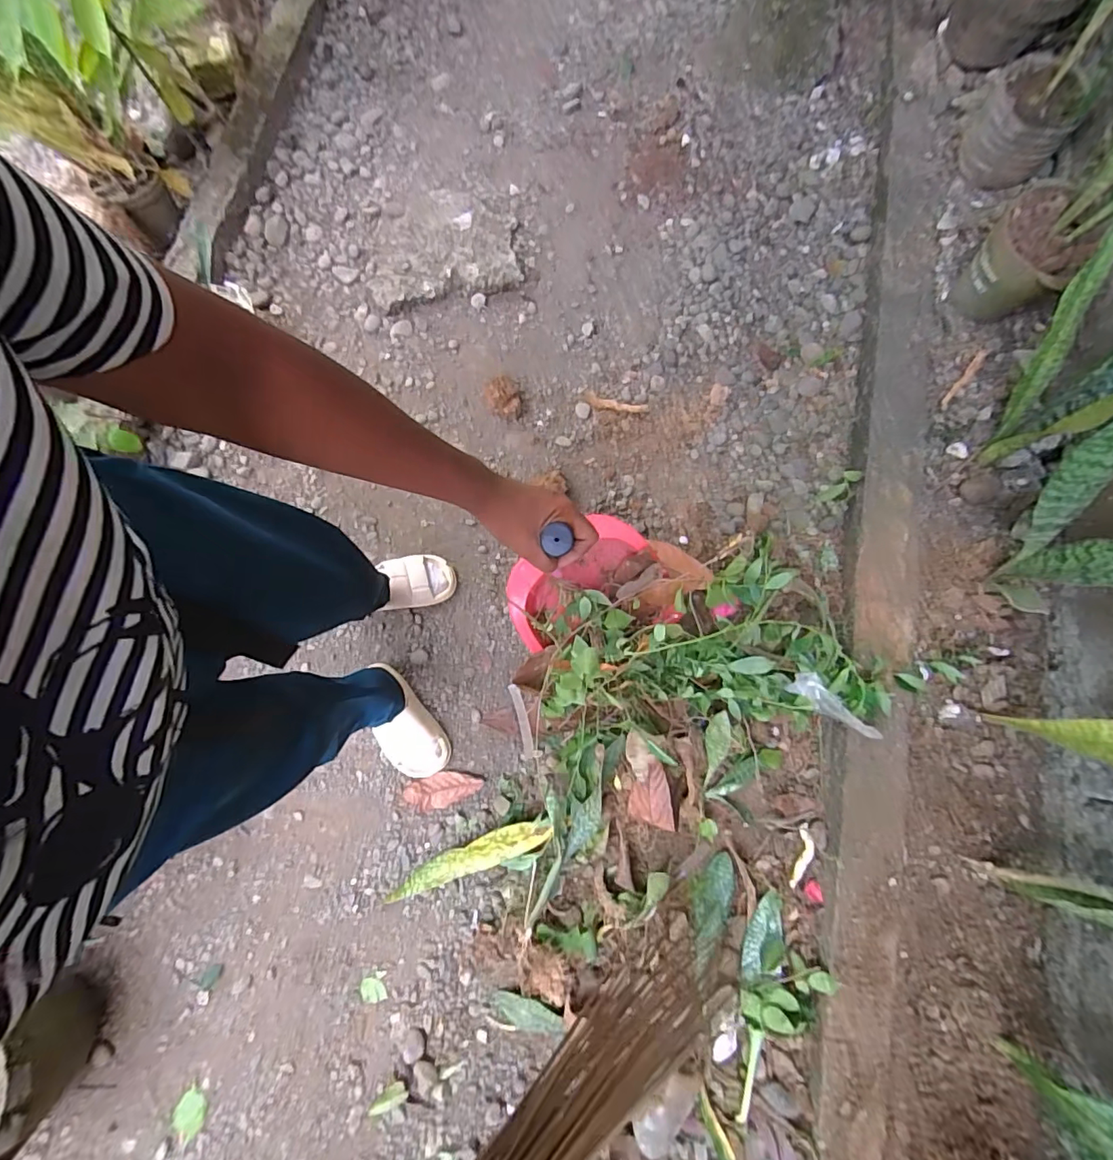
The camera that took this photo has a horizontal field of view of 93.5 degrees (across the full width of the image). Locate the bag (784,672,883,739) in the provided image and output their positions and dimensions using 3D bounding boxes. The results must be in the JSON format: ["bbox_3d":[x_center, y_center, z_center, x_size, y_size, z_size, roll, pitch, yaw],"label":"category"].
[{"bbox_3d":[0.472,0.213,0.882,0.164,0.084,0.038,31,80,8],"label":"bag"}]

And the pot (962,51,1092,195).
[{"bbox_3d":[0.950,-0.939,1.078,0.168,0.169,0.158,24,79,7],"label":"pot"}]

